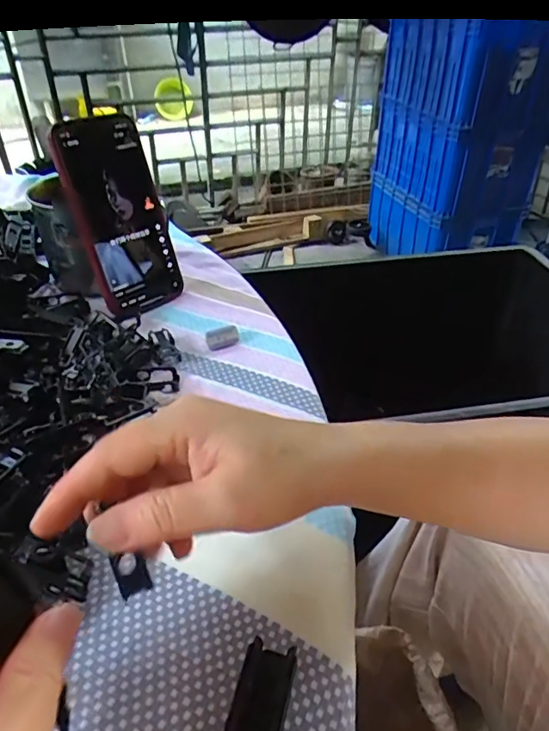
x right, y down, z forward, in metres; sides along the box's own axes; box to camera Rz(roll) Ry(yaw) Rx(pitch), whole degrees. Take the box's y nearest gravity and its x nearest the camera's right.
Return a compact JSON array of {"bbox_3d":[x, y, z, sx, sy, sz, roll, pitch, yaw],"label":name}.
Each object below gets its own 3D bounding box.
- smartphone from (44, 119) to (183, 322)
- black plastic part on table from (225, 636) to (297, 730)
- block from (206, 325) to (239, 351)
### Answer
[{"bbox_3d":[-0.130,-0.126,0.448,0.075,0.155,0.013,-29,25,-35],"label":"smartphone"},{"bbox_3d":[-0.008,0.146,0.211,0.022,0.015,0.065,9,39,10],"label":"black plastic part on table"},{"bbox_3d":[-0.041,-0.022,0.425,0.027,0.015,0.010,-12,40,-16],"label":"block"}]

